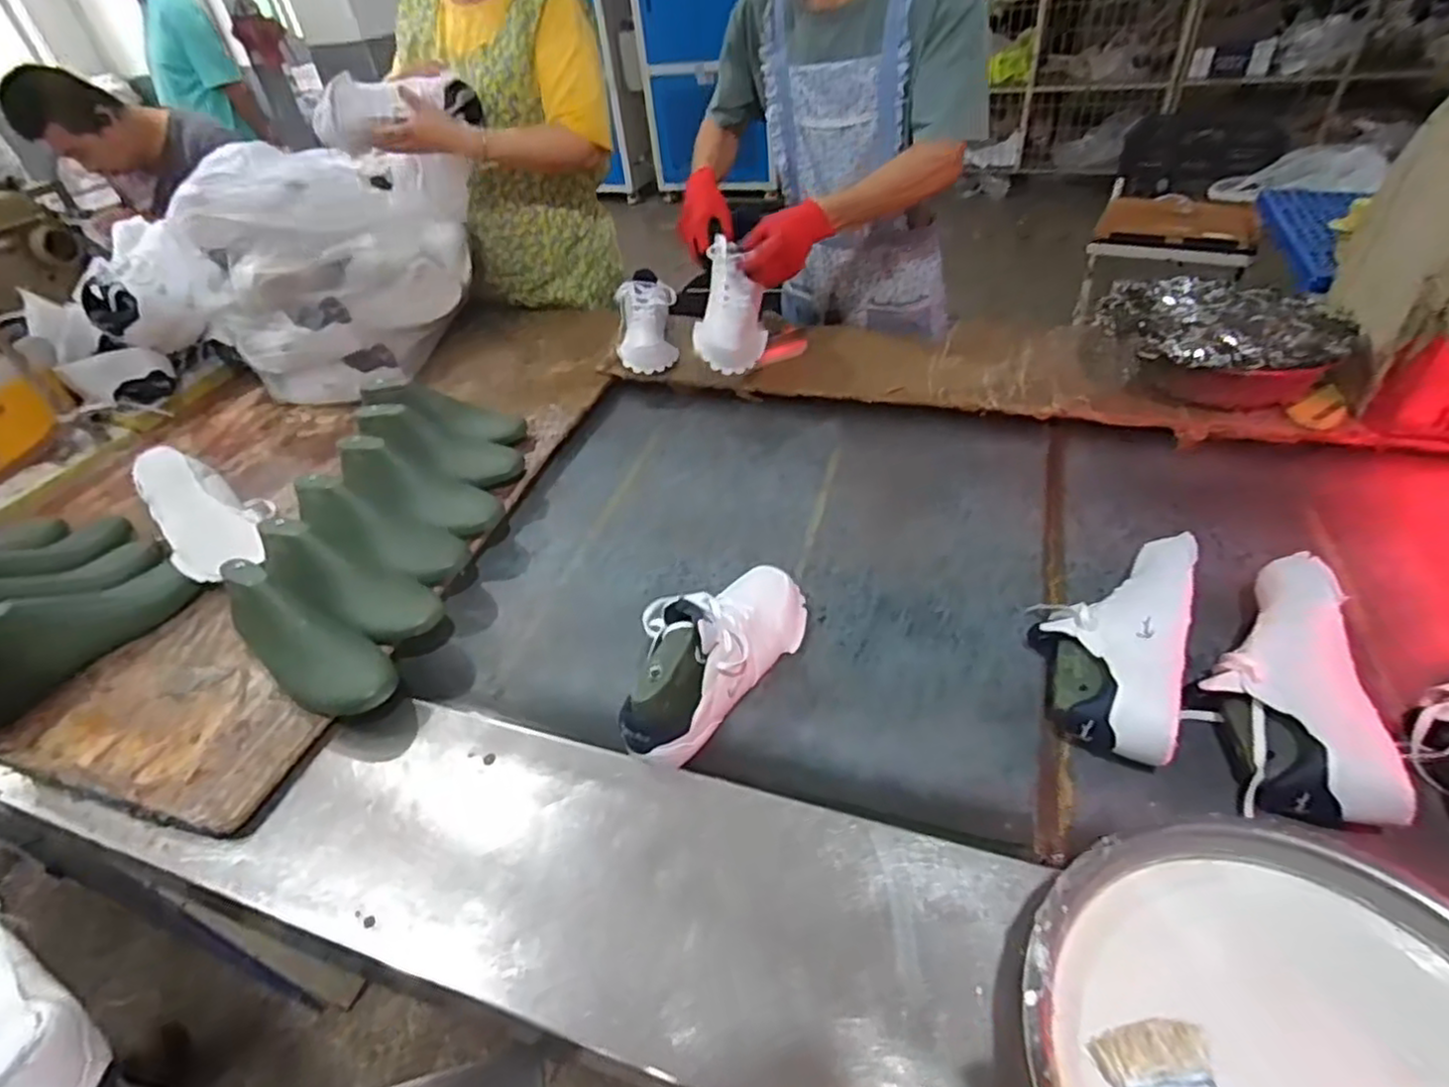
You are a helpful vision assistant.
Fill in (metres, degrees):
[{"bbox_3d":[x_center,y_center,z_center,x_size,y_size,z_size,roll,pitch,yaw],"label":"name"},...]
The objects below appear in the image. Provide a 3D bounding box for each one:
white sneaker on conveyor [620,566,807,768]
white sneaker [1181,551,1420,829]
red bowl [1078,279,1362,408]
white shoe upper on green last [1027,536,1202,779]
[{"bbox_3d":[-0.016,0.102,0.786,0.123,0.123,0.289,26,51,32],"label":"white sneaker on conveyor"},{"bbox_3d":[0.557,0.121,0.694,0.138,0.117,0.288,10,46,19],"label":"white sneaker"},{"bbox_3d":[0.765,-0.314,1.124,0.303,0.157,0.325,-4,41,4],"label":"red bowl"},{"bbox_3d":[0.417,0.088,0.752,0.139,0.122,0.281,10,46,19],"label":"white shoe upper on green last"}]

